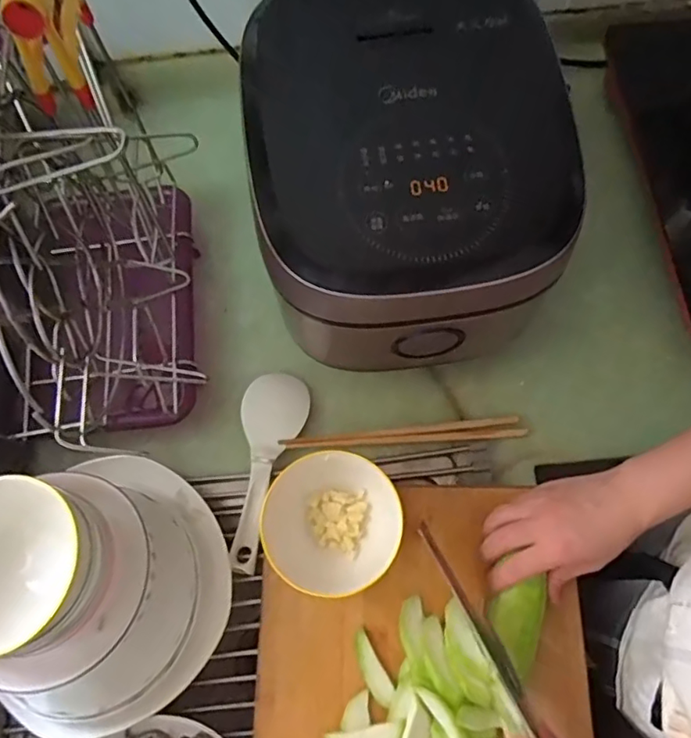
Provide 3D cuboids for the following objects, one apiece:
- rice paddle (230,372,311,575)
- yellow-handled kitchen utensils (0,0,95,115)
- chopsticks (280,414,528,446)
[{"bbox_3d":[-0.084,0.093,0.549,0.064,0.024,0.191,11,72,5],"label":"rice paddle"},{"bbox_3d":[-0.160,-0.191,0.293,0.028,0.068,0.094,-16,71,-4],"label":"yellow-handled kitchen utensils"},{"bbox_3d":[0.059,0.067,0.556,0.236,0.017,0.022,-5,71,0],"label":"chopsticks"}]

